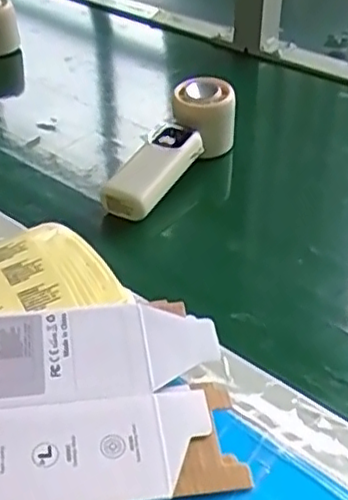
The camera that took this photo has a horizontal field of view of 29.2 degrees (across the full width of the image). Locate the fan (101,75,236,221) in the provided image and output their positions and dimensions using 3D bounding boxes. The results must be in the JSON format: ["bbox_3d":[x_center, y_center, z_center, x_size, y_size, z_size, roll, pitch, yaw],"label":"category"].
[{"bbox_3d":[-0.001,-0.085,0.571,0.051,0.045,0.163,23,54,23],"label":"fan"}]

